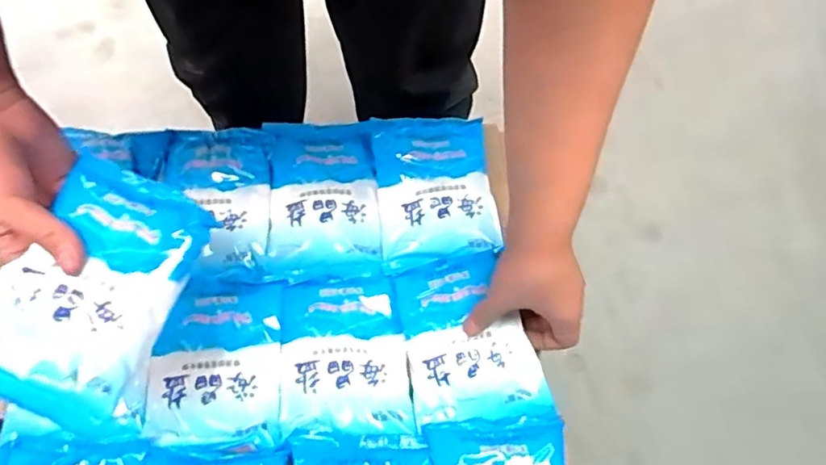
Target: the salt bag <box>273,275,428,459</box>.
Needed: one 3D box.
[{"bbox_3d":[-0.062,0.114,0.535,0.110,0.025,0.160,-9,70,-5],"label":"salt bag"}]

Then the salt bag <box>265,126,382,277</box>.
[{"bbox_3d":[-0.090,-0.037,0.600,0.106,0.022,0.170,-5,70,-3],"label":"salt bag"}]

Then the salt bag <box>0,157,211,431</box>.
[{"bbox_3d":[-0.215,0.037,0.401,0.111,0.024,0.164,21,71,6],"label":"salt bag"}]

